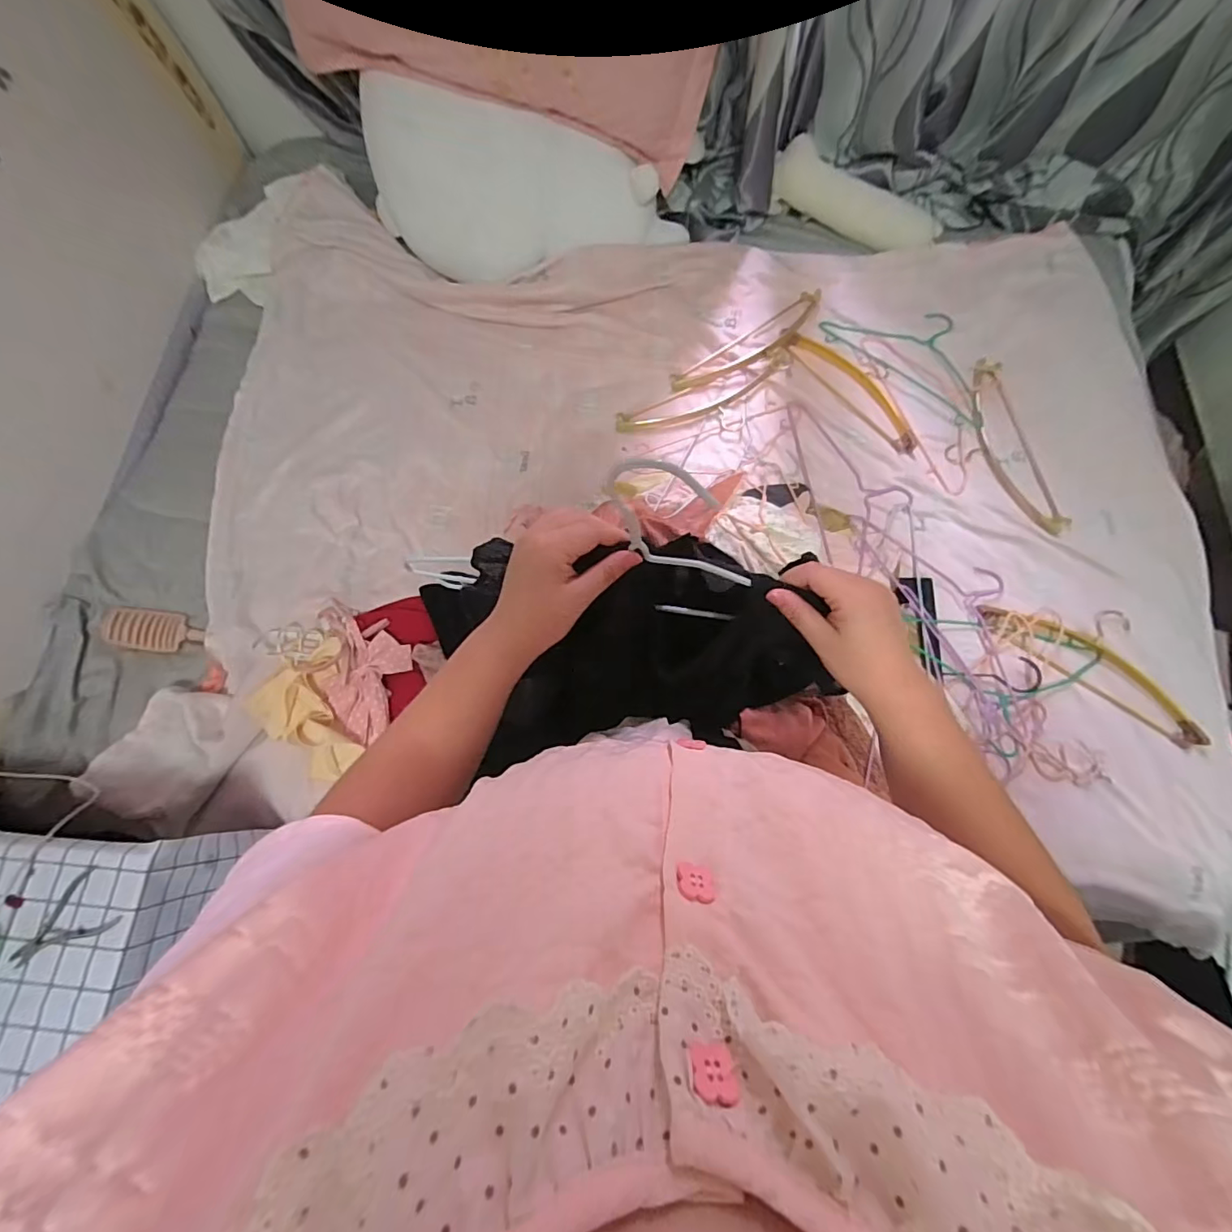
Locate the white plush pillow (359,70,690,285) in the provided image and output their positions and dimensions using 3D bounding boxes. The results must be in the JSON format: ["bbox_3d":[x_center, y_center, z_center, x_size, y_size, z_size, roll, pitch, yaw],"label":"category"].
[{"bbox_3d":[-0.180,-0.848,1.068,0.635,0.269,0.157,2,73,1],"label":"white plush pillow"}]

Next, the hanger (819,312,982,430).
[{"bbox_3d":[0.629,-0.550,1.085,0.375,0.011,0.203,42,81,14],"label":"hanger"}]

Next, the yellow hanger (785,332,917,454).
[{"bbox_3d":[0.482,-0.461,1.066,0.090,0.011,0.338,-36,75,-10],"label":"yellow hanger"}]

